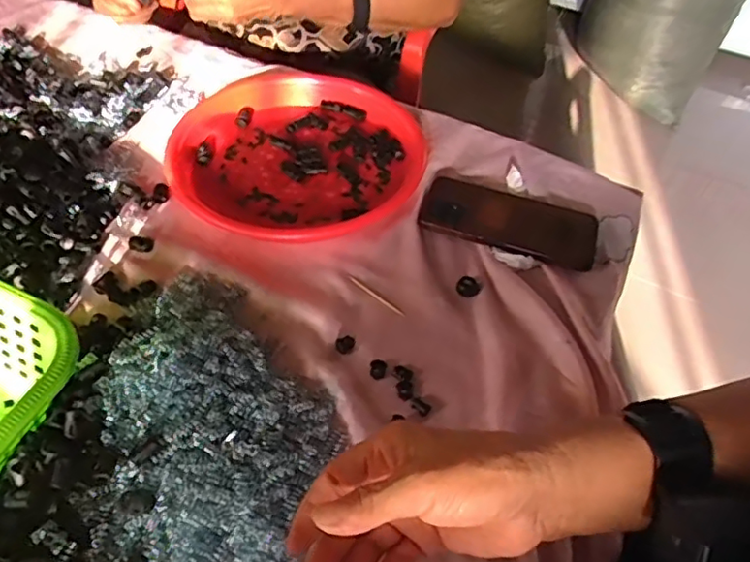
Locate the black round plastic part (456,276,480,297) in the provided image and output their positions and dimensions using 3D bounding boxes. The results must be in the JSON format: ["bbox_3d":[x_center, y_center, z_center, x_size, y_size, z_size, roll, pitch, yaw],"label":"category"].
[{"bbox_3d":[0.082,0.005,0.516,0.020,0.007,0.019,2,49,-2],"label":"black round plastic part"}]

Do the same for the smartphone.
[{"bbox_3d":[0.129,-0.061,0.565,0.161,0.015,0.082,16,51,10],"label":"smartphone"}]

